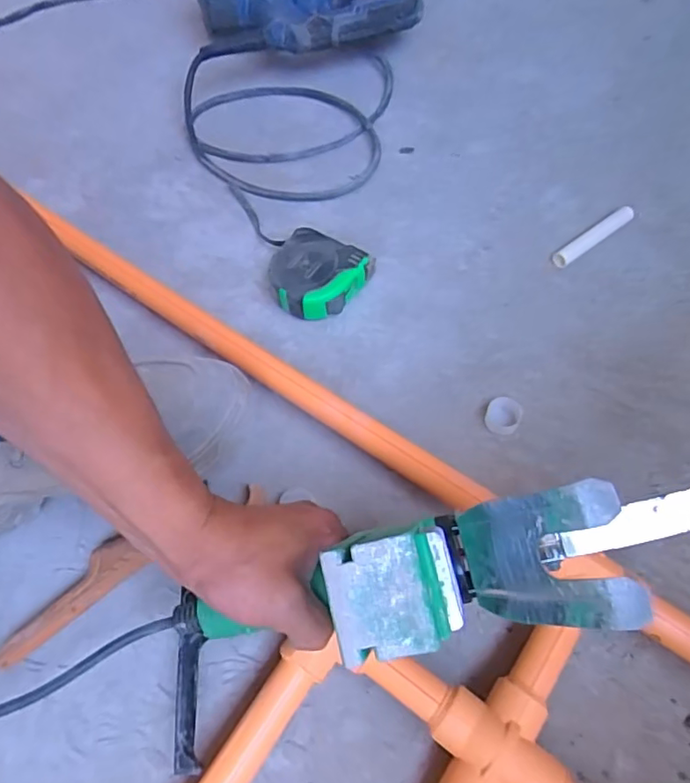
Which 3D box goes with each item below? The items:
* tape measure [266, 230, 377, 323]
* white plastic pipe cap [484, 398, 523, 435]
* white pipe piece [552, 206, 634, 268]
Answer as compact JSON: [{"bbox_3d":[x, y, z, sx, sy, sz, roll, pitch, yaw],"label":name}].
[{"bbox_3d":[-0.028,-0.108,0.543,0.089,0.039,0.079,24,67,15],"label":"tape measure"},{"bbox_3d":[0.130,0.021,0.471,0.027,0.012,0.028,-2,63,3],"label":"white plastic pipe cap"},{"bbox_3d":[0.241,-0.151,0.559,0.099,0.013,0.017,-35,66,-13],"label":"white pipe piece"}]

